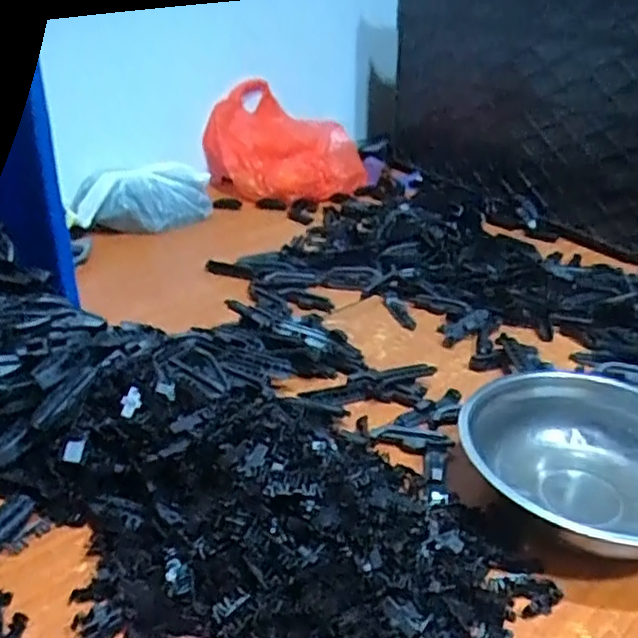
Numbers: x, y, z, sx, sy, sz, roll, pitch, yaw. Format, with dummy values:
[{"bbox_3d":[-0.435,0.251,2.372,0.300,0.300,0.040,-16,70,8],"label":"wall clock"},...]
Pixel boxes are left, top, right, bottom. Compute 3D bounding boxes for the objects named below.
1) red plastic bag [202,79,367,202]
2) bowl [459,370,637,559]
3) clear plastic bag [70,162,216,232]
[{"bbox_3d":[-0.061,-0.341,1.241,0.285,0.154,0.252,0,29,-4],"label":"red plastic bag"},{"bbox_3d":[0.214,0.119,0.533,0.188,0.057,0.200,1,28,-1],"label":"bowl"},{"bbox_3d":[-0.271,-0.184,1.049,0.227,0.097,0.086,-15,33,-29],"label":"clear plastic bag"}]

